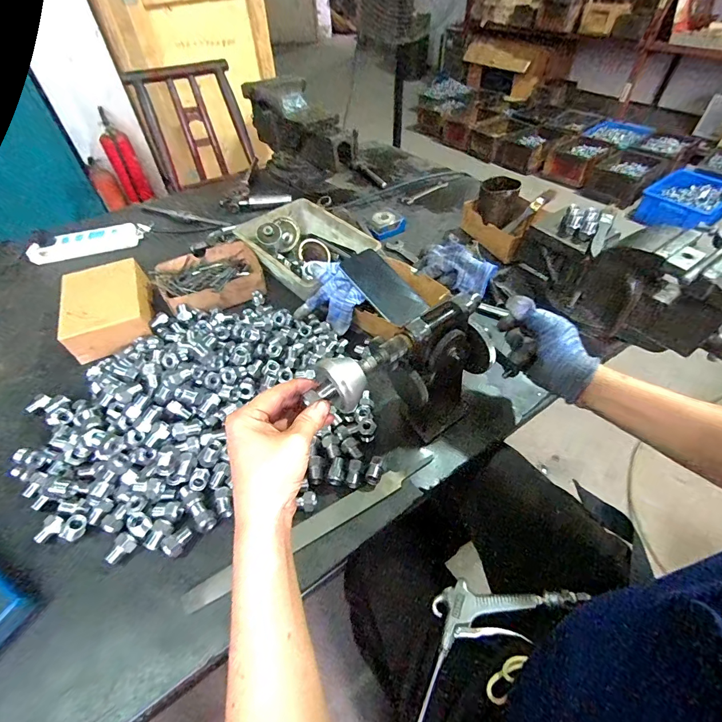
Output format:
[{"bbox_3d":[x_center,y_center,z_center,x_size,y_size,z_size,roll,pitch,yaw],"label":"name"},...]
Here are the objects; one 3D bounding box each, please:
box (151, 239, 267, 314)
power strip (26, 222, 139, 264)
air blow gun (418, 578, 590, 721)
[{"bbox_3d":[-0.272,-0.151,0.682,0.174,0.047,0.138,-26,52,-19],"label":"box"},{"bbox_3d":[-0.586,-0.252,0.796,0.201,0.035,0.050,-19,50,-13],"label":"power strip"},{"bbox_3d":[0.145,0.315,0.444,0.234,0.022,0.103,-27,51,-4],"label":"air blow gun"}]

